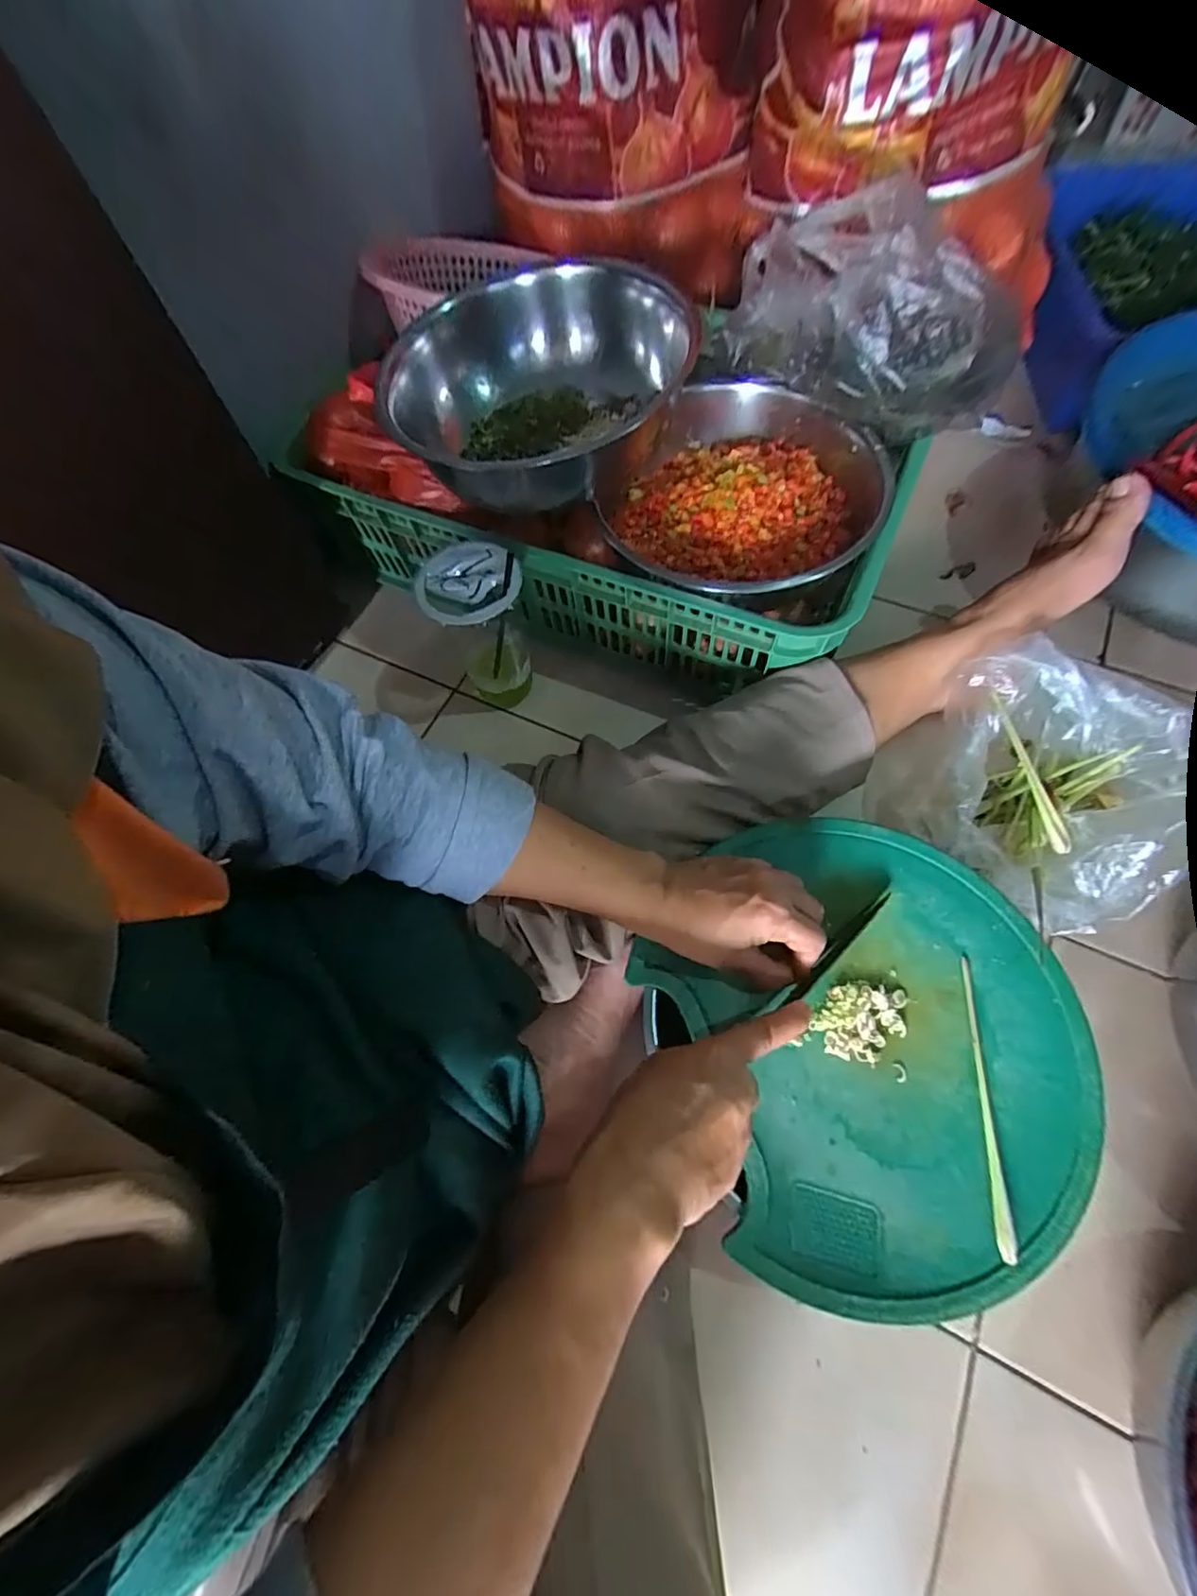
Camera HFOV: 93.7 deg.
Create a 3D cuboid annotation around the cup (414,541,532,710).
[{"bbox_3d":[-0.104,-0.149,0.524,0.083,0.158,0.079,-1,66,2],"label":"cup"}]

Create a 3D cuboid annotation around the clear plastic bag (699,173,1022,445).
[{"bbox_3d":[0.219,-0.400,0.450,0.230,0.126,0.126,35,72,16],"label":"clear plastic bag"}]

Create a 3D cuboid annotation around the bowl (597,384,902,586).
[{"bbox_3d":[0.129,-0.273,0.488,0.209,0.071,0.227,-1,66,2],"label":"bowl"}]

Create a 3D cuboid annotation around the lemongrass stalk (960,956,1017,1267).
[{"bbox_3d":[0.243,0.187,0.350,0.009,0.011,0.165,7,67,6],"label":"lemongrass stalk"}]

